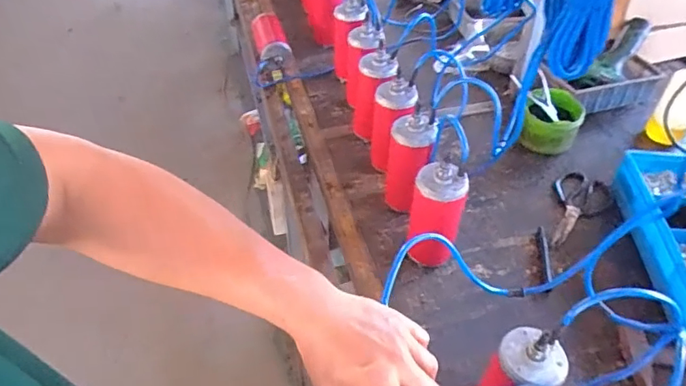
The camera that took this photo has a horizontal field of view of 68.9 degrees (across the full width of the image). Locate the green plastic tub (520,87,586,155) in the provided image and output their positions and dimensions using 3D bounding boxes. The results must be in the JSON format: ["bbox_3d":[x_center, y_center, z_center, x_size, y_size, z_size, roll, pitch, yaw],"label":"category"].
[{"bbox_3d":[0.420,-0.147,1.009,0.110,0.099,0.113,21,48,20],"label":"green plastic tub"}]

